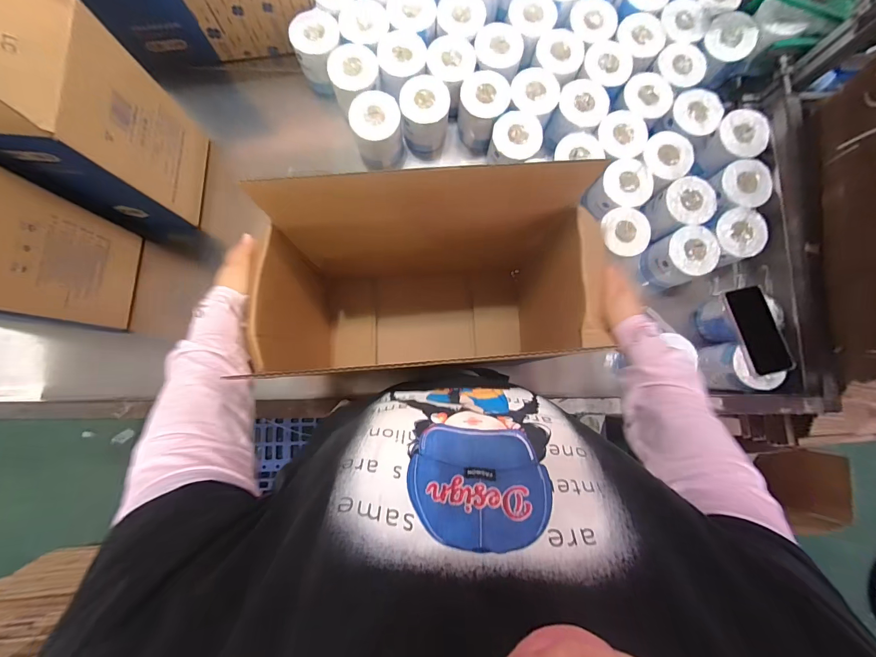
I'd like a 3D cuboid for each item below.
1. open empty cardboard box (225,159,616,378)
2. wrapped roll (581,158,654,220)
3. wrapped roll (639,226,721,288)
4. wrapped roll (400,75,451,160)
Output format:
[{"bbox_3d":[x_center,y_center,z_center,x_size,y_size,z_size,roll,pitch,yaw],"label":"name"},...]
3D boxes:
[{"bbox_3d":[-0.021,-0.064,0.625,0.465,0.399,0.216,-3,85,-6],"label":"open empty cardboard box"},{"bbox_3d":[0.376,-0.291,0.794,0.098,0.091,0.103,-33,89,-7],"label":"wrapped roll"},{"bbox_3d":[0.511,-0.151,0.813,0.104,0.123,0.098,1,85,-5],"label":"wrapped roll"},{"bbox_3d":[-0.030,-0.454,0.825,0.099,0.141,0.095,1,85,-5],"label":"wrapped roll"}]

